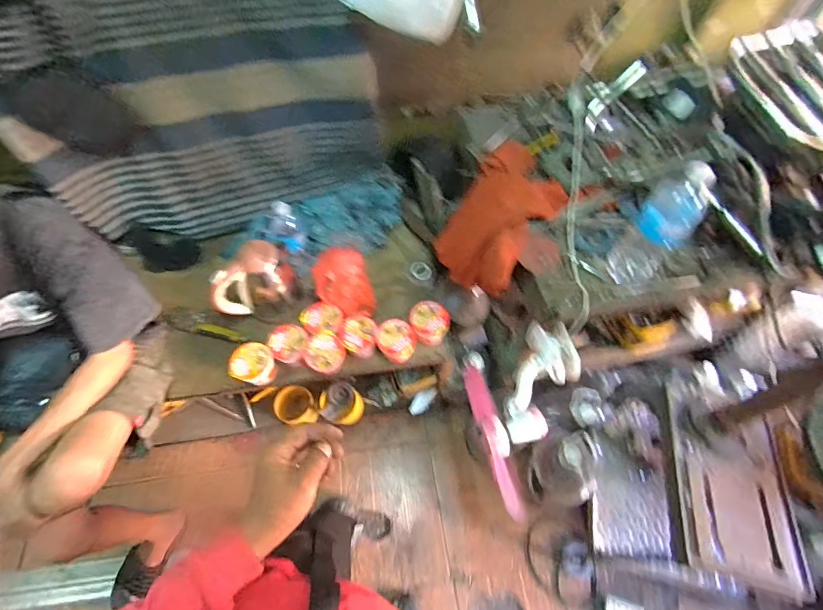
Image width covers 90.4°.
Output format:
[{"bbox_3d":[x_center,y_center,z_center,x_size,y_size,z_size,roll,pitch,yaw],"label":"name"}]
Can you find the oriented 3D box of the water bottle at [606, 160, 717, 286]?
[{"bbox_3d":[0.421,-0.125,0.694,0.089,0.239,0.068,41,66,20],"label":"water bottle"}]

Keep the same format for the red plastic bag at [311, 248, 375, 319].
[{"bbox_3d":[-0.180,-0.061,1.094,0.141,0.102,0.229,-14,61,-10],"label":"red plastic bag"}]

